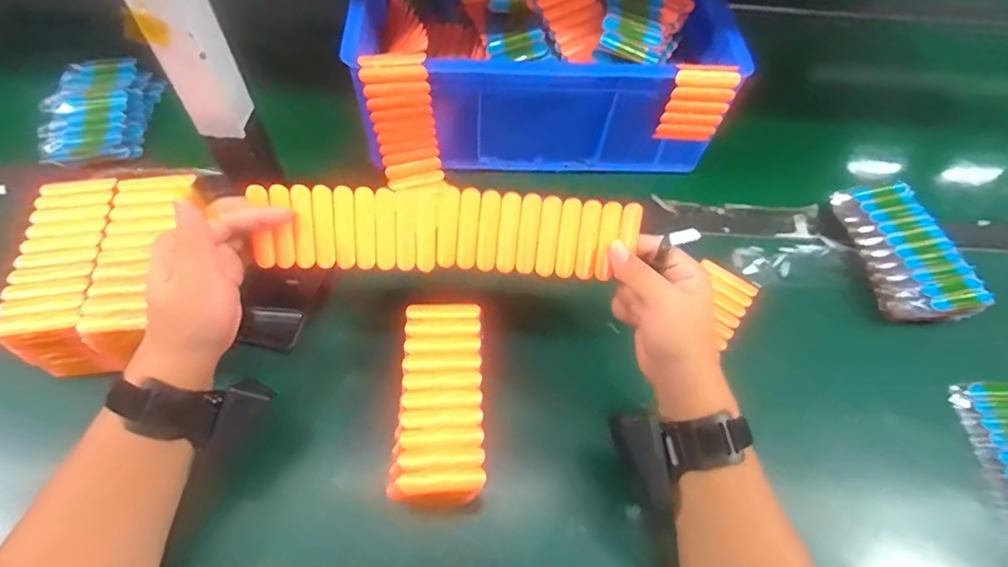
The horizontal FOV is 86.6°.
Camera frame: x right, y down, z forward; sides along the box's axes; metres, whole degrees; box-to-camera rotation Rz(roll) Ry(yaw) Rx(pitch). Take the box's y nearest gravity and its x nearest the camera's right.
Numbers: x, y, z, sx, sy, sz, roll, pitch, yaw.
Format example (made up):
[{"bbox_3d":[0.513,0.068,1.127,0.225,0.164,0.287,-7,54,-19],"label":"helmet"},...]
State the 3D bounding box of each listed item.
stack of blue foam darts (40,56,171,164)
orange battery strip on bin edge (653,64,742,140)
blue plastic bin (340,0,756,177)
[{"bbox_3d":[-0.479,-0.202,0.634,0.104,0.033,0.151,-4,60,-7],"label":"stack of blue foam darts"},{"bbox_3d":[0.198,-0.184,0.552,0.063,0.088,0.014,3,59,-2],"label":"orange battery strip on bin edge"},{"bbox_3d":[0.043,-0.293,0.648,0.382,0.141,0.304,-2,59,-5],"label":"blue plastic bin"}]

